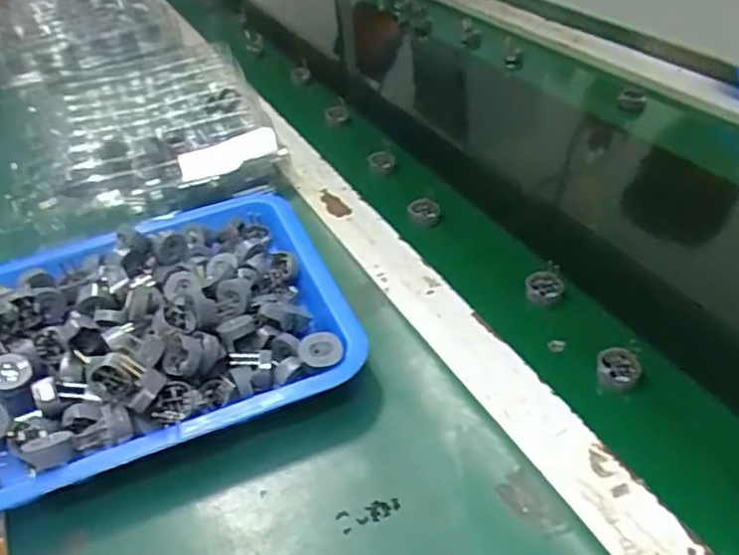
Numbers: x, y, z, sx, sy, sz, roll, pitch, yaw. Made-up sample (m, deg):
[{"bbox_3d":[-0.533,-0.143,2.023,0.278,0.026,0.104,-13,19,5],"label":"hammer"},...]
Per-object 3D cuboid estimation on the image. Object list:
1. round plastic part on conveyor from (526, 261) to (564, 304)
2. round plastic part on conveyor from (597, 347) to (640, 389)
[{"bbox_3d":[0.138,0.008,0.515,0.028,0.028,0.006,-16,-6,16],"label":"round plastic part on conveyor"},{"bbox_3d":[0.170,0.061,0.447,0.027,0.012,0.027,-4,39,4],"label":"round plastic part on conveyor"}]

